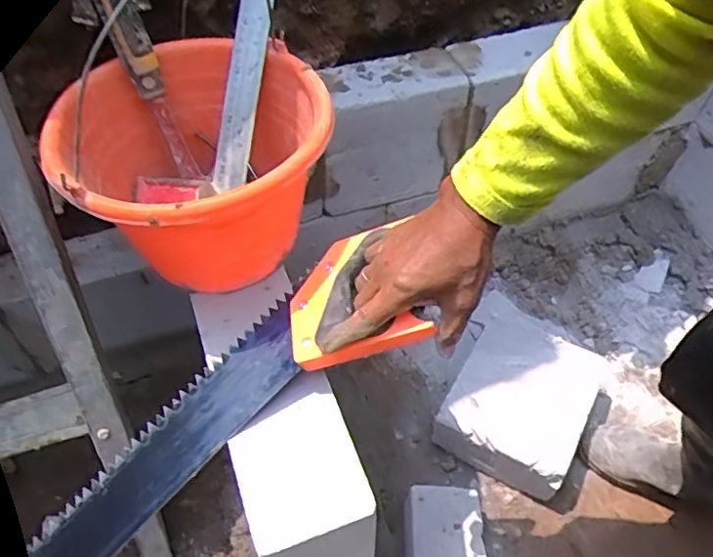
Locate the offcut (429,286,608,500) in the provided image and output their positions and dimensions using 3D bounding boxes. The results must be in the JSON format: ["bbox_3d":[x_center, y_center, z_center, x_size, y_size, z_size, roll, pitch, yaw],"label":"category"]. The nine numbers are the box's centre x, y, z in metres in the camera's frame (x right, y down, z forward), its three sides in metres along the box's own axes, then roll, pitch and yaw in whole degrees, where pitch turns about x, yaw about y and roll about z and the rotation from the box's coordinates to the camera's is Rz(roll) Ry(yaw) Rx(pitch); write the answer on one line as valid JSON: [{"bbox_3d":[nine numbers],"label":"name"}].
[{"bbox_3d":[0.261,0.193,0.961,0.223,0.100,0.256,28,56,19],"label":"offcut"}]

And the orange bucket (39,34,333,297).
[{"bbox_3d":[-0.149,-0.101,0.566,0.236,0.157,0.247,1,52,-1],"label":"orange bucket"}]

